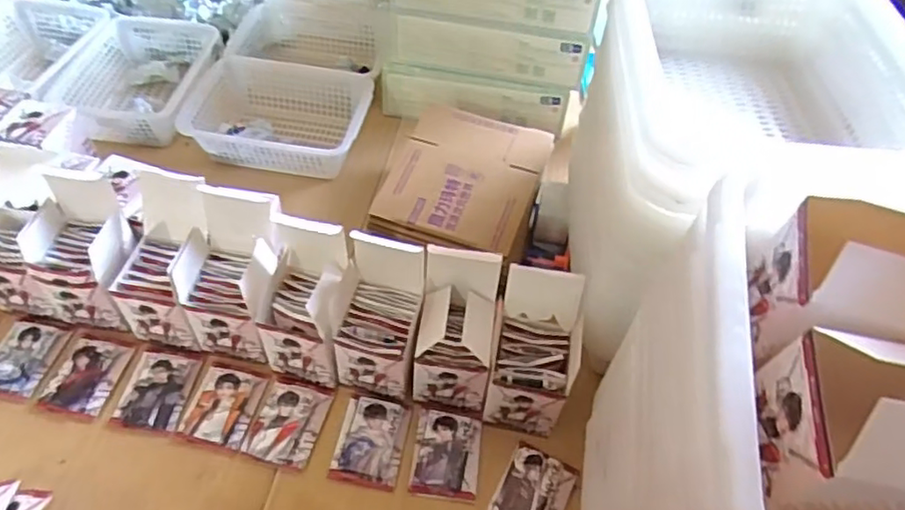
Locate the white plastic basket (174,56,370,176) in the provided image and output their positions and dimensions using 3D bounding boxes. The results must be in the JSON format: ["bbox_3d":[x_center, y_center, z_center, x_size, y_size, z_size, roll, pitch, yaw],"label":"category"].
[{"bbox_3d":[-0.267,-0.223,1.018,0.272,0.088,0.200,10,52,3],"label":"white plastic basket"}]

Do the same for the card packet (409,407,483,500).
[{"bbox_3d":[-0.006,0.217,0.711,0.075,0.014,0.098,7,51,1],"label":"card packet"}]

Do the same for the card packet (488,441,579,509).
[{"bbox_3d":[0.088,0.259,0.687,0.074,0.010,0.098,25,58,14],"label":"card packet"}]

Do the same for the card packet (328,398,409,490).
[{"bbox_3d":[-0.089,0.205,0.713,0.071,0.016,0.097,11,52,5],"label":"card packet"}]

